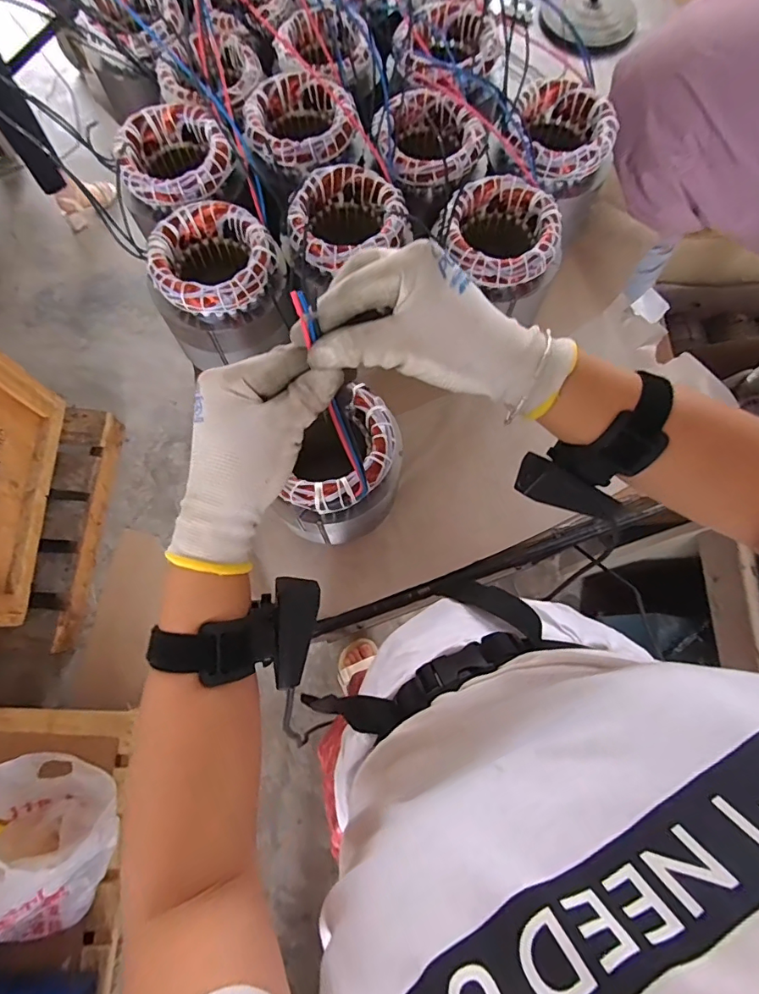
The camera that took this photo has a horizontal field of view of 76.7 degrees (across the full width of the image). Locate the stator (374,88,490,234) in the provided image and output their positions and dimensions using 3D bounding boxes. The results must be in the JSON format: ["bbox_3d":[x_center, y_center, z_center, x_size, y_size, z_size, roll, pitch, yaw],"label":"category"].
[{"bbox_3d":[0.059,-0.425,0.598,0.131,0.071,0.131,33,77,8],"label":"stator"}]

